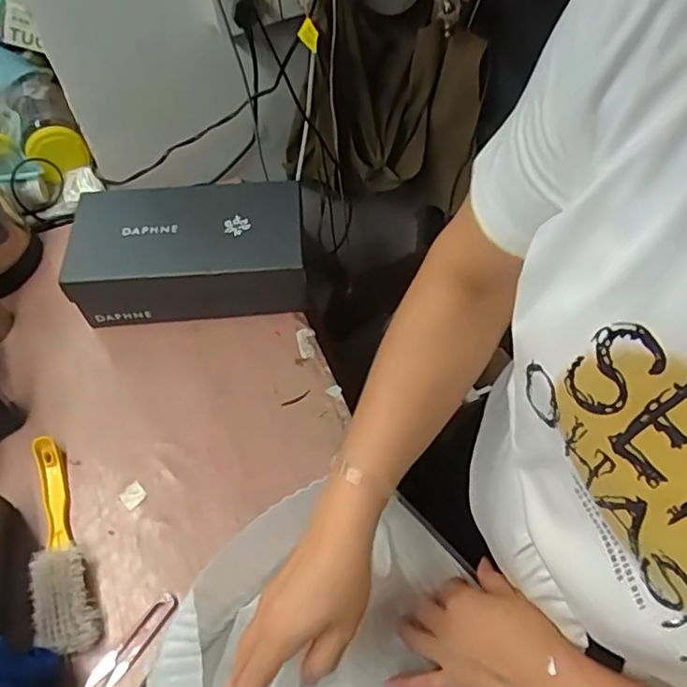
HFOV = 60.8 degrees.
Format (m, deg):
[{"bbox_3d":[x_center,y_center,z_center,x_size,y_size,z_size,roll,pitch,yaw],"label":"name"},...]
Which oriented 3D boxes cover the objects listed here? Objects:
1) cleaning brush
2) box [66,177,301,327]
[{"bbox_3d":[-0.306,0.207,0.621,0.053,0.036,0.232,-20,57,-12],"label":"cleaning brush"},{"bbox_3d":[-0.202,-0.125,0.797,0.286,0.120,0.160,-4,55,-2],"label":"box"}]

